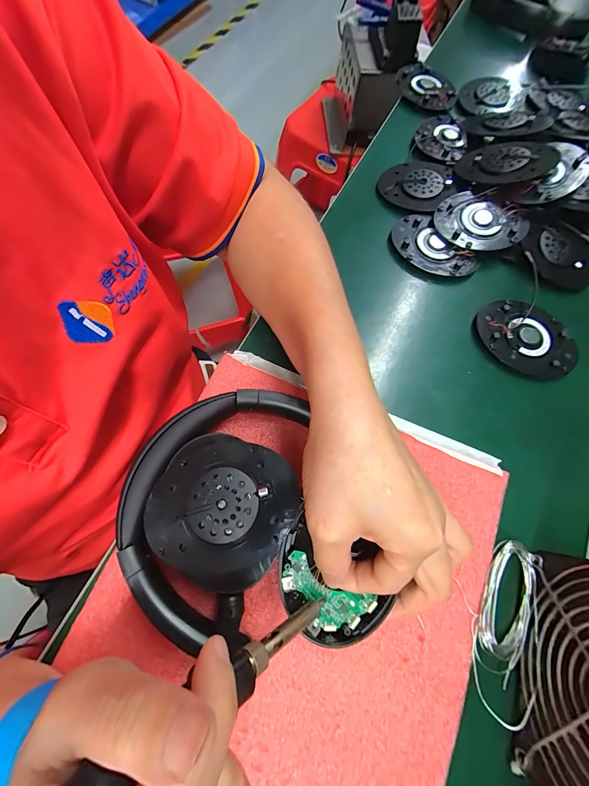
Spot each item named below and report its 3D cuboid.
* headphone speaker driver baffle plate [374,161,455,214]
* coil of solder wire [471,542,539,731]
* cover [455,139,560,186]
[{"bbox_3d":[0.128,-0.218,0.326,0.068,0.011,0.068,1,71,-4],"label":"headphone speaker driver baffle plate"},{"bbox_3d":[0.134,0.144,0.198,0.036,0.009,0.097,21,71,3],"label":"coil of solder wire"},{"bbox_3d":[0.205,-0.231,0.312,0.080,0.008,0.070,-1,62,23],"label":"cover"}]

